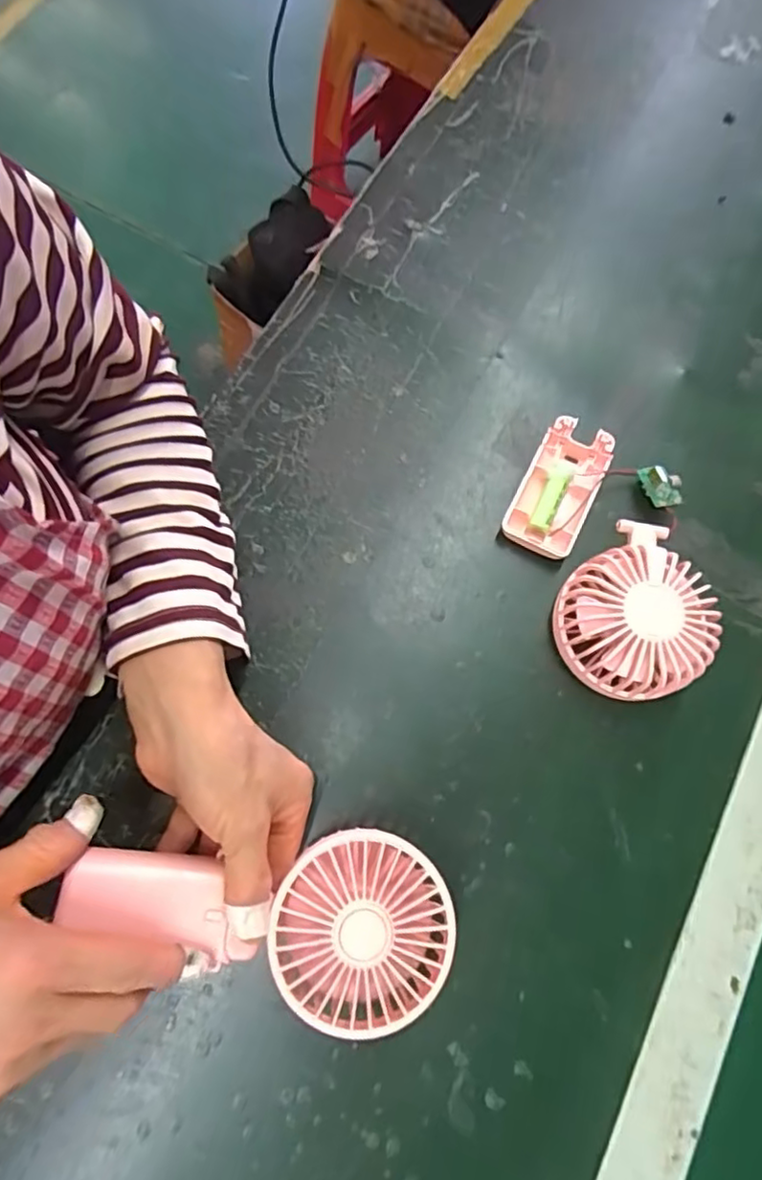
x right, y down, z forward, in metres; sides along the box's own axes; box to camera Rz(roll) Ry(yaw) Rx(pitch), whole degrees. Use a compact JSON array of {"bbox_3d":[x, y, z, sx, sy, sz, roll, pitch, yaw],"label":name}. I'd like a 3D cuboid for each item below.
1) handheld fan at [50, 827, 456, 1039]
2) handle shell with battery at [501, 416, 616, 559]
[{"bbox_3d":[-0.055,0.154,0.304,0.175,0.036,0.084,14,69,-7],"label":"handheld fan"},{"bbox_3d":[0.115,-0.066,0.410,0.045,0.017,0.090,24,71,12],"label":"handle shell with battery"}]

